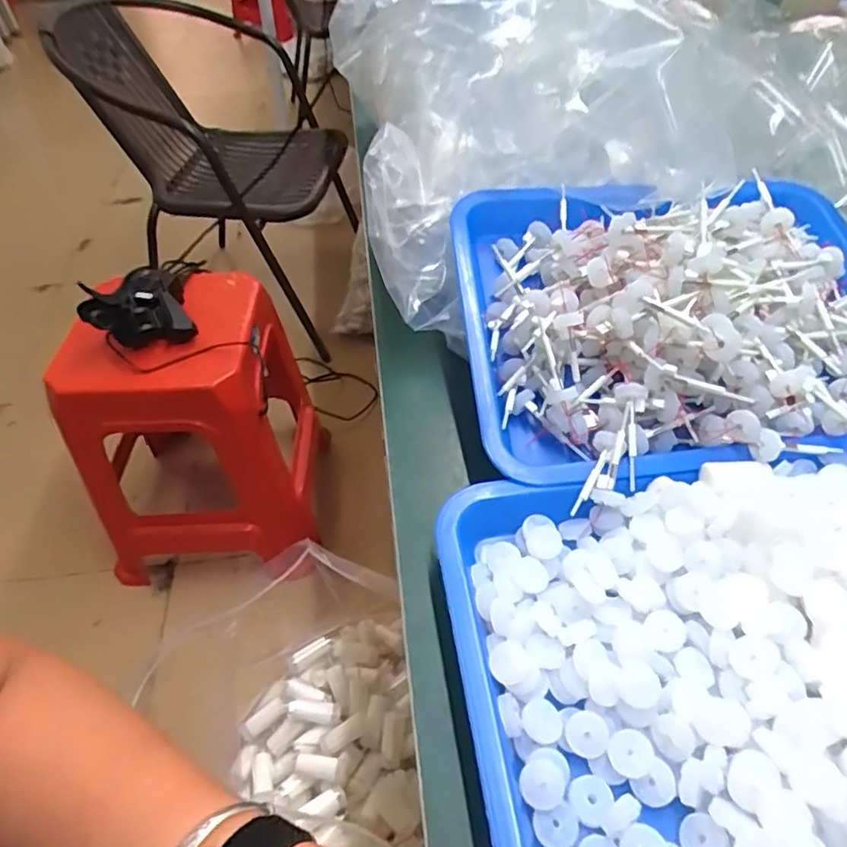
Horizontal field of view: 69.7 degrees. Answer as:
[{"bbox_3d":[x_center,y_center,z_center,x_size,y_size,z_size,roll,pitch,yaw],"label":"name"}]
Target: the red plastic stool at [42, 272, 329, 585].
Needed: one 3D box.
[{"bbox_3d":[-0.409,-0.004,1.130,0.356,0.477,0.383,-3,49,-1],"label":"red plastic stool"}]

